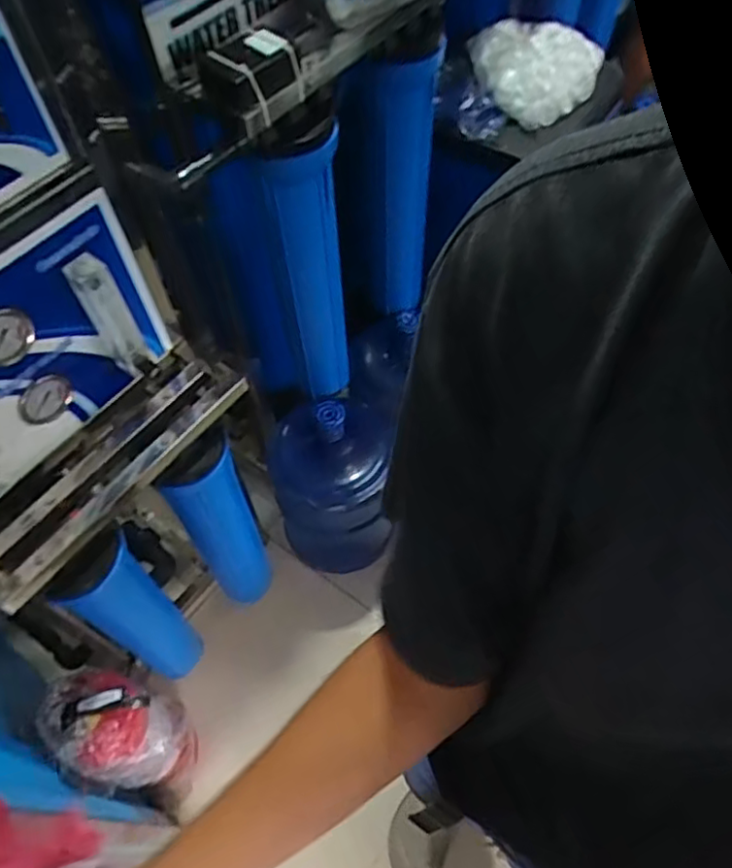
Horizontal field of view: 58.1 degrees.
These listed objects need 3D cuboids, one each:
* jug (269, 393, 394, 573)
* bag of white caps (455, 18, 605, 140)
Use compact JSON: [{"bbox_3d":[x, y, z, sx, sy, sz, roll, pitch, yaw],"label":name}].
[{"bbox_3d":[-0.068,0.089,1.353,0.235,0.465,0.260,-16,58,-8],"label":"jug"},{"bbox_3d":[0.266,-0.575,1.055,0.210,0.077,0.232,7,58,7],"label":"bag of white caps"}]

